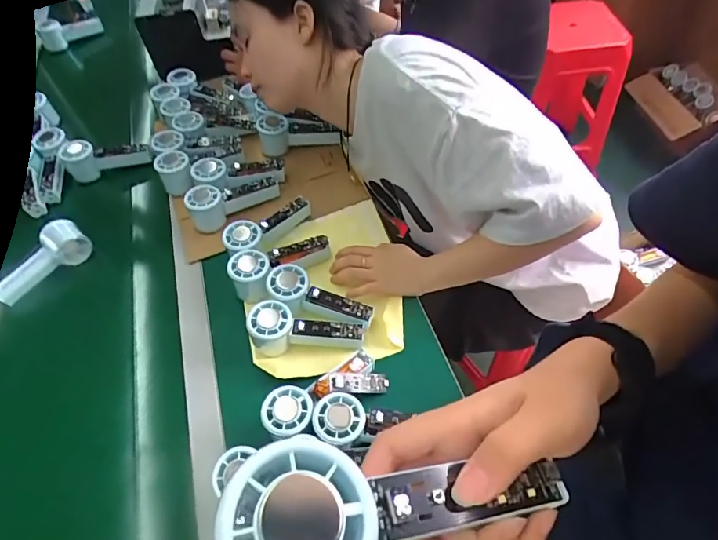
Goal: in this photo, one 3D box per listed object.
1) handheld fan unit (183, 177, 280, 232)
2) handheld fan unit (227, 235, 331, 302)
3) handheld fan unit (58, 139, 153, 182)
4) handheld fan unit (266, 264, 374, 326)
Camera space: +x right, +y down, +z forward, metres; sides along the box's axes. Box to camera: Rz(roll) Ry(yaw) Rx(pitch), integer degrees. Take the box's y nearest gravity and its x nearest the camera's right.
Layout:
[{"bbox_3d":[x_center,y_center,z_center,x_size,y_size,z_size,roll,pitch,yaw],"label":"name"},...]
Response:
[{"bbox_3d":[-0.207,-0.118,0.758,0.150,0.060,0.055,-22,55,-11],"label":"handheld fan unit"},{"bbox_3d":[-0.117,-0.014,0.673,0.147,0.055,0.060,-31,57,-17],"label":"handheld fan unit"},{"bbox_3d":[-0.474,-0.207,0.842,0.171,0.061,0.067,1,54,6],"label":"handheld fan unit"},{"bbox_3d":[-0.056,0.045,0.630,0.152,0.045,0.058,20,57,3],"label":"handheld fan unit"}]

